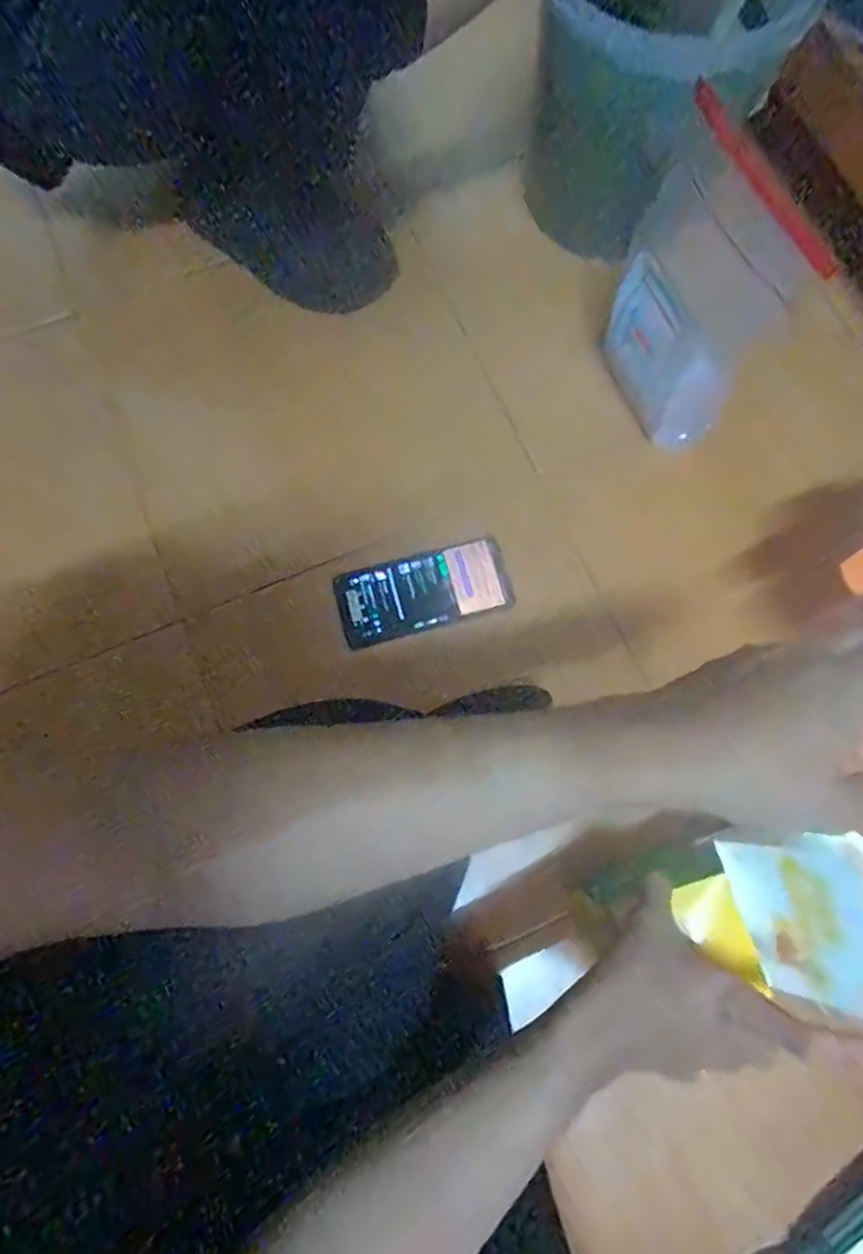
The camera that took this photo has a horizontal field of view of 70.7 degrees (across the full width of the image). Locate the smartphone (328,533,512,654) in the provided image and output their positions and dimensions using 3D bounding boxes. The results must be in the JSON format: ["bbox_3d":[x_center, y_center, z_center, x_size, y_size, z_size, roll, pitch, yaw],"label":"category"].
[{"bbox_3d":[-0.007,-0.035,0.611,0.170,0.016,0.077,-16,85,-2],"label":"smartphone"}]

